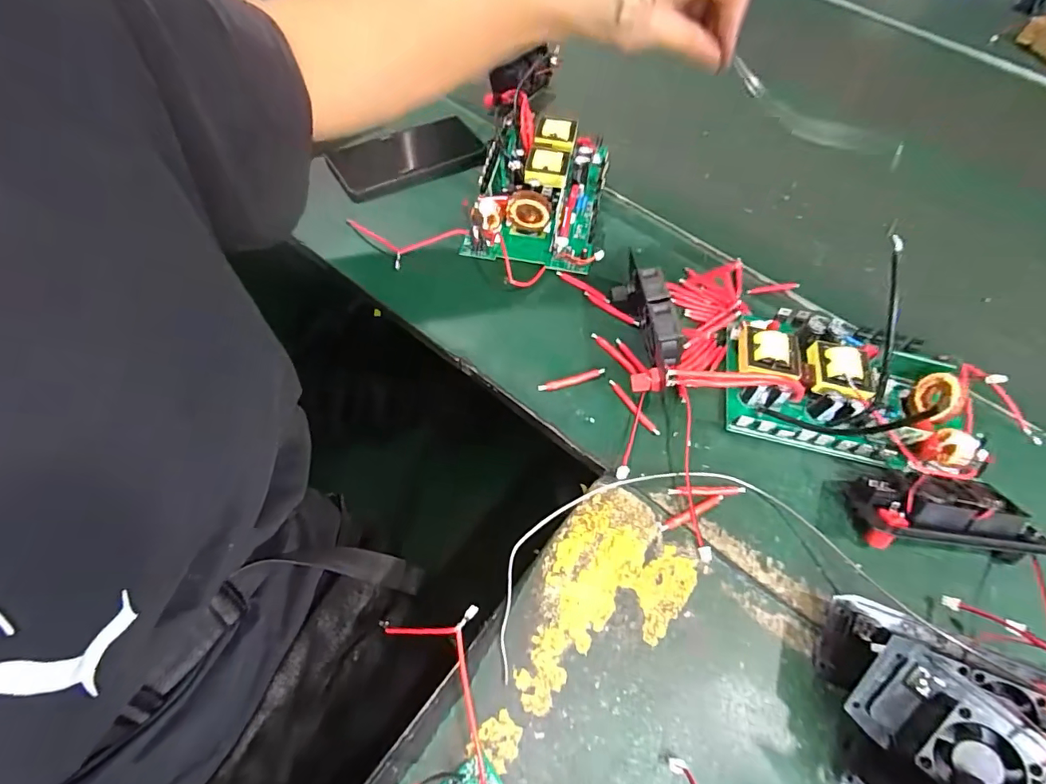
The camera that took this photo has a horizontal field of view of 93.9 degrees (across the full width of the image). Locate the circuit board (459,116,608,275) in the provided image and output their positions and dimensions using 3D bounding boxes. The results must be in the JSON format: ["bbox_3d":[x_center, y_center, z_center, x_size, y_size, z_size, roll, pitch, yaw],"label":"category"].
[{"bbox_3d":[0.018,-0.215,0.514,0.131,0.040,0.218,10,58,2],"label":"circuit board"}]

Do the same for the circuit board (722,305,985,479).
[{"bbox_3d":[0.274,-0.010,0.413,0.196,0.040,0.135,15,59,5],"label":"circuit board"}]

